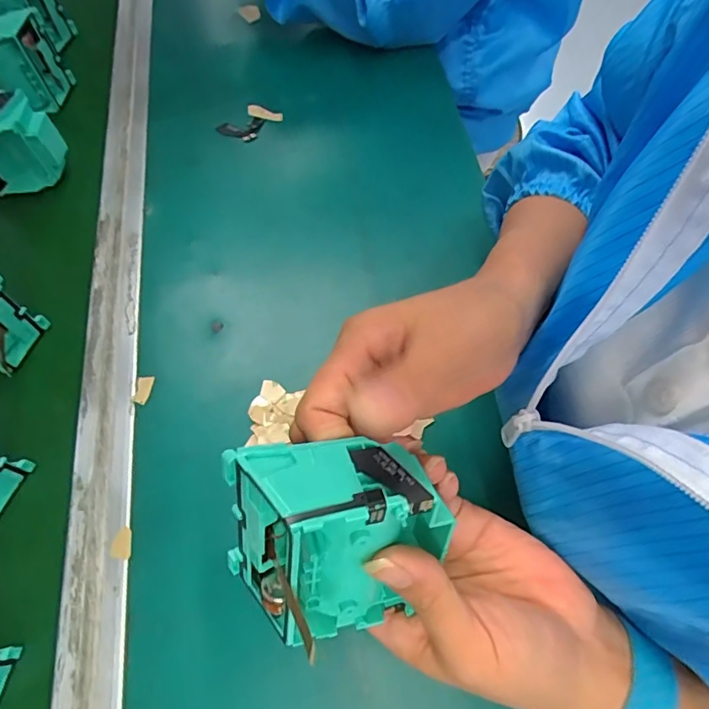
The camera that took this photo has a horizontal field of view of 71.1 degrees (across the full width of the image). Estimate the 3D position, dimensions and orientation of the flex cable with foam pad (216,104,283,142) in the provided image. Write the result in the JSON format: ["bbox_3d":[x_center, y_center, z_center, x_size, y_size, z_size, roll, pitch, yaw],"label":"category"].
[{"bbox_3d":[-0.102,-0.226,0.486,0.035,0.013,0.058,36,68,17],"label":"flex cable with foam pad"}]

